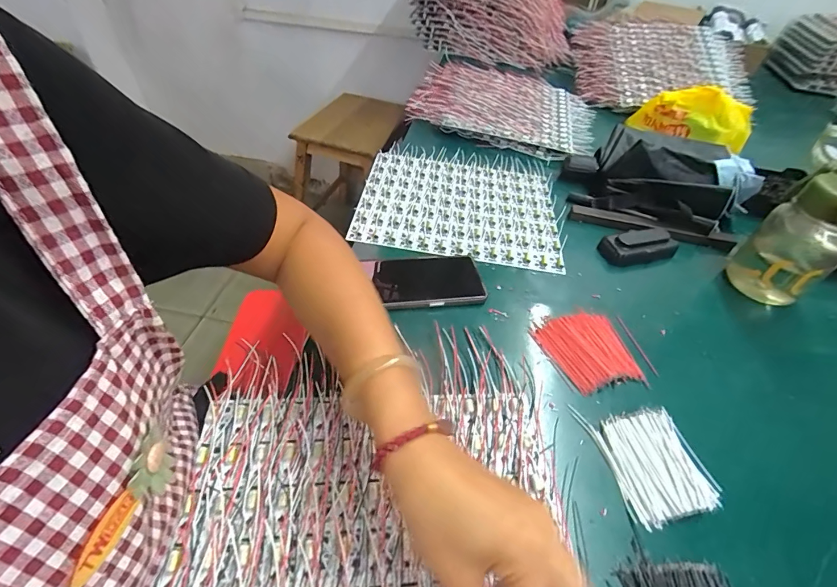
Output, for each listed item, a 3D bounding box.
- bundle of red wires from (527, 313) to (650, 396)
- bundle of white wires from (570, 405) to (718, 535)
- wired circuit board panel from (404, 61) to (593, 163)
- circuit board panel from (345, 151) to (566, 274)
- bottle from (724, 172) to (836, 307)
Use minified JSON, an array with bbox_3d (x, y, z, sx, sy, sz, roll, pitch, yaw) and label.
[{"bbox_3d":[0.184,0.061,0.431,0.094,0.010,0.090,-12,54,-12],"label":"bundle of red wires"},{"bbox_3d":[0.207,0.146,0.354,0.091,0.012,0.099,-7,53,-8],"label":"bundle of white wires"},{"bbox_3d":[0.178,-0.401,0.847,0.383,0.054,0.321,20,54,13],"label":"wired circuit board panel"},{"bbox_3d":[0.061,-0.136,0.605,0.291,0.010,0.242,9,48,2],"label":"circuit board panel"},{"bbox_3d":[0.456,-0.061,0.475,0.073,0.157,0.087,-29,57,-30],"label":"bottle"}]

